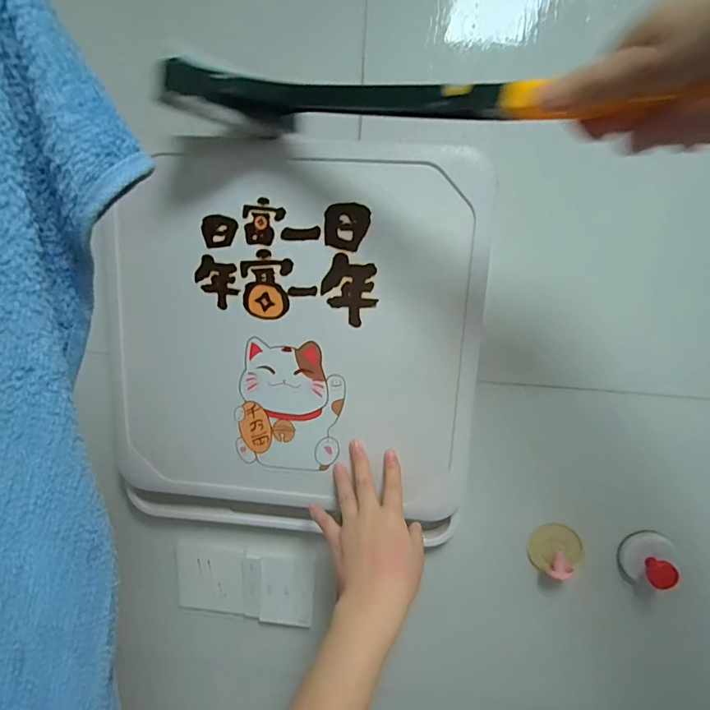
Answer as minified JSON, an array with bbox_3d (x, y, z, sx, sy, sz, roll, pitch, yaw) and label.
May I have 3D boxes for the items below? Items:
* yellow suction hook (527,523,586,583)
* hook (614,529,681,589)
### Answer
[{"bbox_3d":[0.217,0.212,0.496,0.055,0.046,0.035,8,13,26],"label":"yellow suction hook"},{"bbox_3d":[0.310,0.217,0.485,0.056,0.049,0.034,10,14,36],"label":"hook"}]

